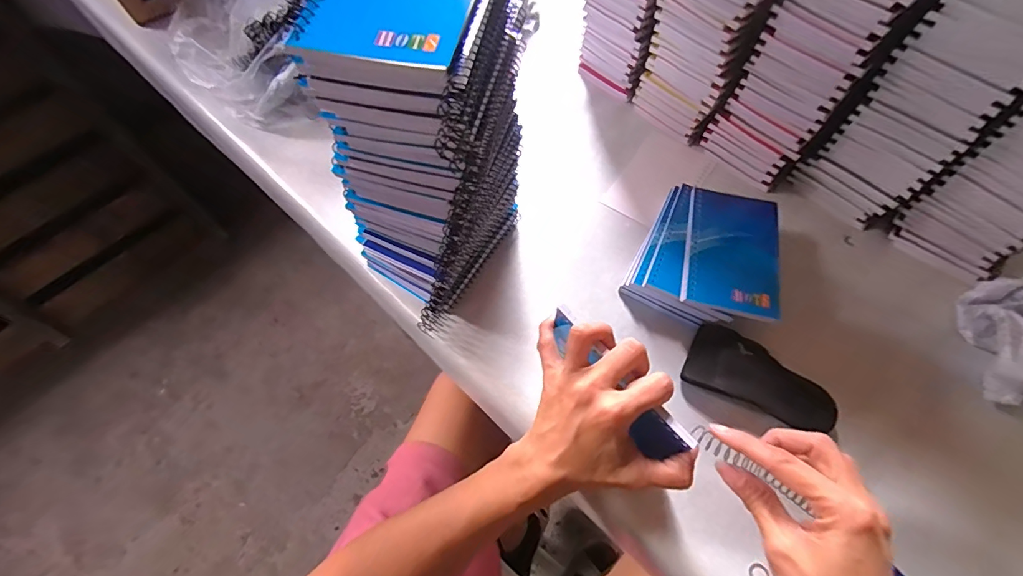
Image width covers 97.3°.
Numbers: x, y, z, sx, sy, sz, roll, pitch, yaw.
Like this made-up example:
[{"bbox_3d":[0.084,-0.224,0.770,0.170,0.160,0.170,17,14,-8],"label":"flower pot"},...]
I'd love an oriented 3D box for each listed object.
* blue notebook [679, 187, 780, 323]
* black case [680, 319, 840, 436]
[{"bbox_3d":[0.205,-0.036,0.418,0.084,0.004,0.131,15,64,5],"label":"blue notebook"},{"bbox_3d":[0.212,0.076,0.384,0.117,0.010,0.056,25,66,12],"label":"black case"}]

